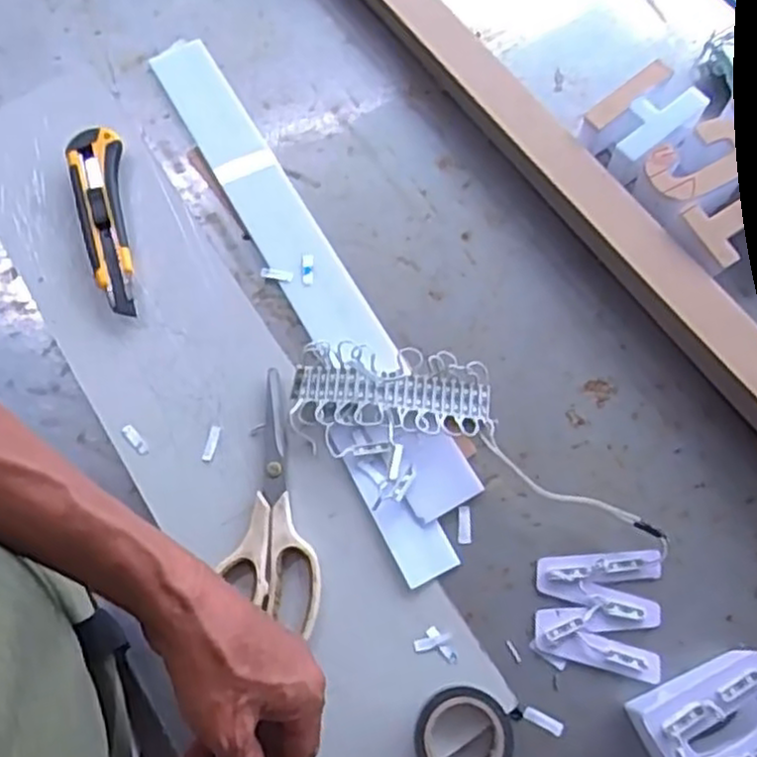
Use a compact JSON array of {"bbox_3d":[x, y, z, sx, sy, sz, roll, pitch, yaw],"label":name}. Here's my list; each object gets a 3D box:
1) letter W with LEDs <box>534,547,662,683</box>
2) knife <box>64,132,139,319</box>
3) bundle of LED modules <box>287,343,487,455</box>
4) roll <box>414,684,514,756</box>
[{"bbox_3d":[0.145,0.152,0.490,0.079,0.010,0.079,6,72,3],"label":"letter W with LEDs"},{"bbox_3d":[-0.210,-0.120,0.578,0.040,0.026,0.157,-15,72,-4],"label":"knife"},{"bbox_3d":[0.009,0.017,0.528,0.137,0.029,0.074,3,72,2],"label":"bundle of LED modules"},{"bbox_3d":[0.053,0.222,0.459,0.059,0.020,0.058,0,72,1],"label":"roll"}]

